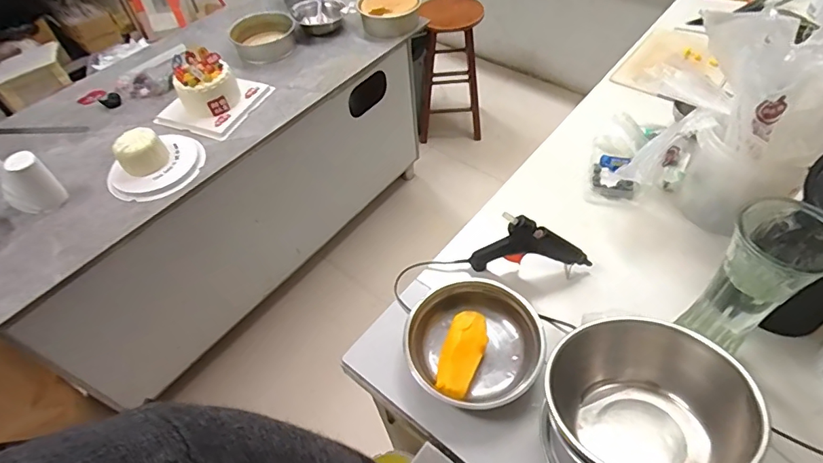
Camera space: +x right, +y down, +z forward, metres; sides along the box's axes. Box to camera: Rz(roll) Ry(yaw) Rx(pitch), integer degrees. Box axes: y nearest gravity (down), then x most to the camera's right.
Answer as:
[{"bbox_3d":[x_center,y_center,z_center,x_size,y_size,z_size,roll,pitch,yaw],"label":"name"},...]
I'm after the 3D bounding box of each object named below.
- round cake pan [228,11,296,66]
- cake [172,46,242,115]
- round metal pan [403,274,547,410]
[{"bbox_3d":[-0.473,-0.630,1.510,0.208,0.063,0.172,-22,52,-12],"label":"round cake pan"},{"bbox_3d":[-0.563,-0.400,1.278,0.153,0.165,0.127,-26,53,-15],"label":"cake"},{"bbox_3d":[0.103,0.186,0.773,0.214,0.068,0.217,-3,51,3],"label":"round metal pan"}]

